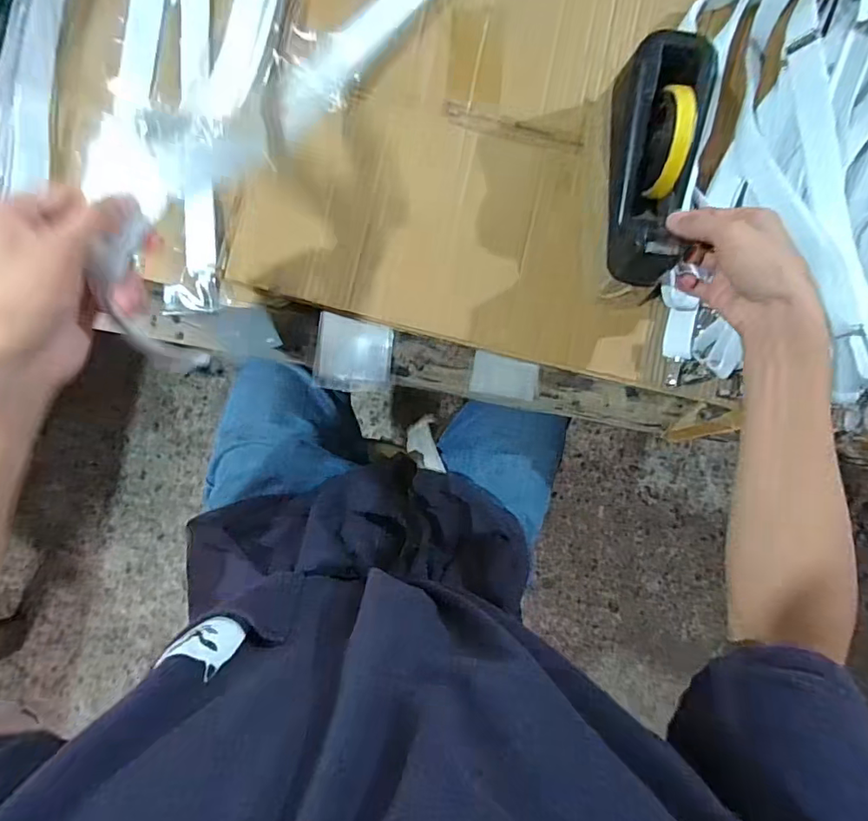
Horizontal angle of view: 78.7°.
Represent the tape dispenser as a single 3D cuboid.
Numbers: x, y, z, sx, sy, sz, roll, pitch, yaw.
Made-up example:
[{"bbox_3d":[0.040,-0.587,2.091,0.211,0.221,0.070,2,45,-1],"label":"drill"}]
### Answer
[{"bbox_3d":[0.185,-0.205,0.440,0.068,0.065,0.192,5,97,-3],"label":"tape dispenser"}]

